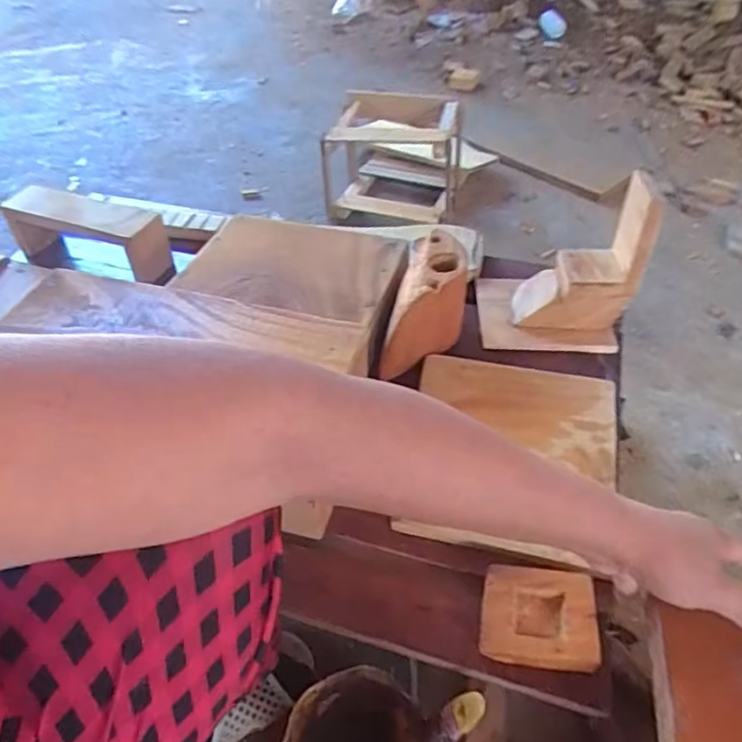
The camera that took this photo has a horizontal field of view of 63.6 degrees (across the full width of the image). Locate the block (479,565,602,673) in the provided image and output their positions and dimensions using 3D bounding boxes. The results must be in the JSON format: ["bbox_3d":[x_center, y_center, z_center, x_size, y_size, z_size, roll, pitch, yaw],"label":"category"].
[{"bbox_3d":[0.124,0.187,0.454,0.082,0.035,0.065,5,48,5],"label":"block"}]

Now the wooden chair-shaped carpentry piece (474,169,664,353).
[{"bbox_3d":[0.206,-0.116,0.646,0.151,0.162,0.114,3,48,3],"label":"wooden chair-shaped carpentry piece"}]

